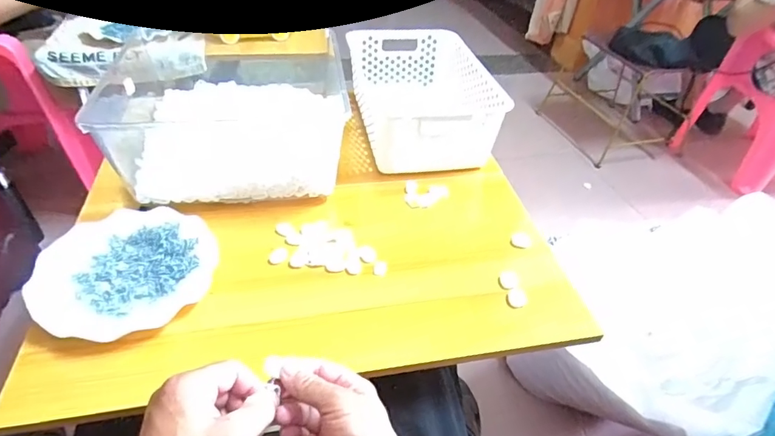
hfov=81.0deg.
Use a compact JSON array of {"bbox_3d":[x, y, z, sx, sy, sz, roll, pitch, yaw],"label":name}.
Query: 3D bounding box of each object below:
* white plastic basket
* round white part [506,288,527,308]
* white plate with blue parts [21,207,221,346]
[{"bbox_3d":[0.051,-0.203,0.763,0.206,0.108,0.307,-3,43,-10],"label":"white plastic basket"},{"bbox_3d":[0.149,0.093,0.526,0.022,0.015,0.018,26,46,21],"label":"round white part"},{"bbox_3d":[-0.294,0.053,0.512,0.179,0.015,0.173,3,42,-3],"label":"white plate with blue parts"}]

